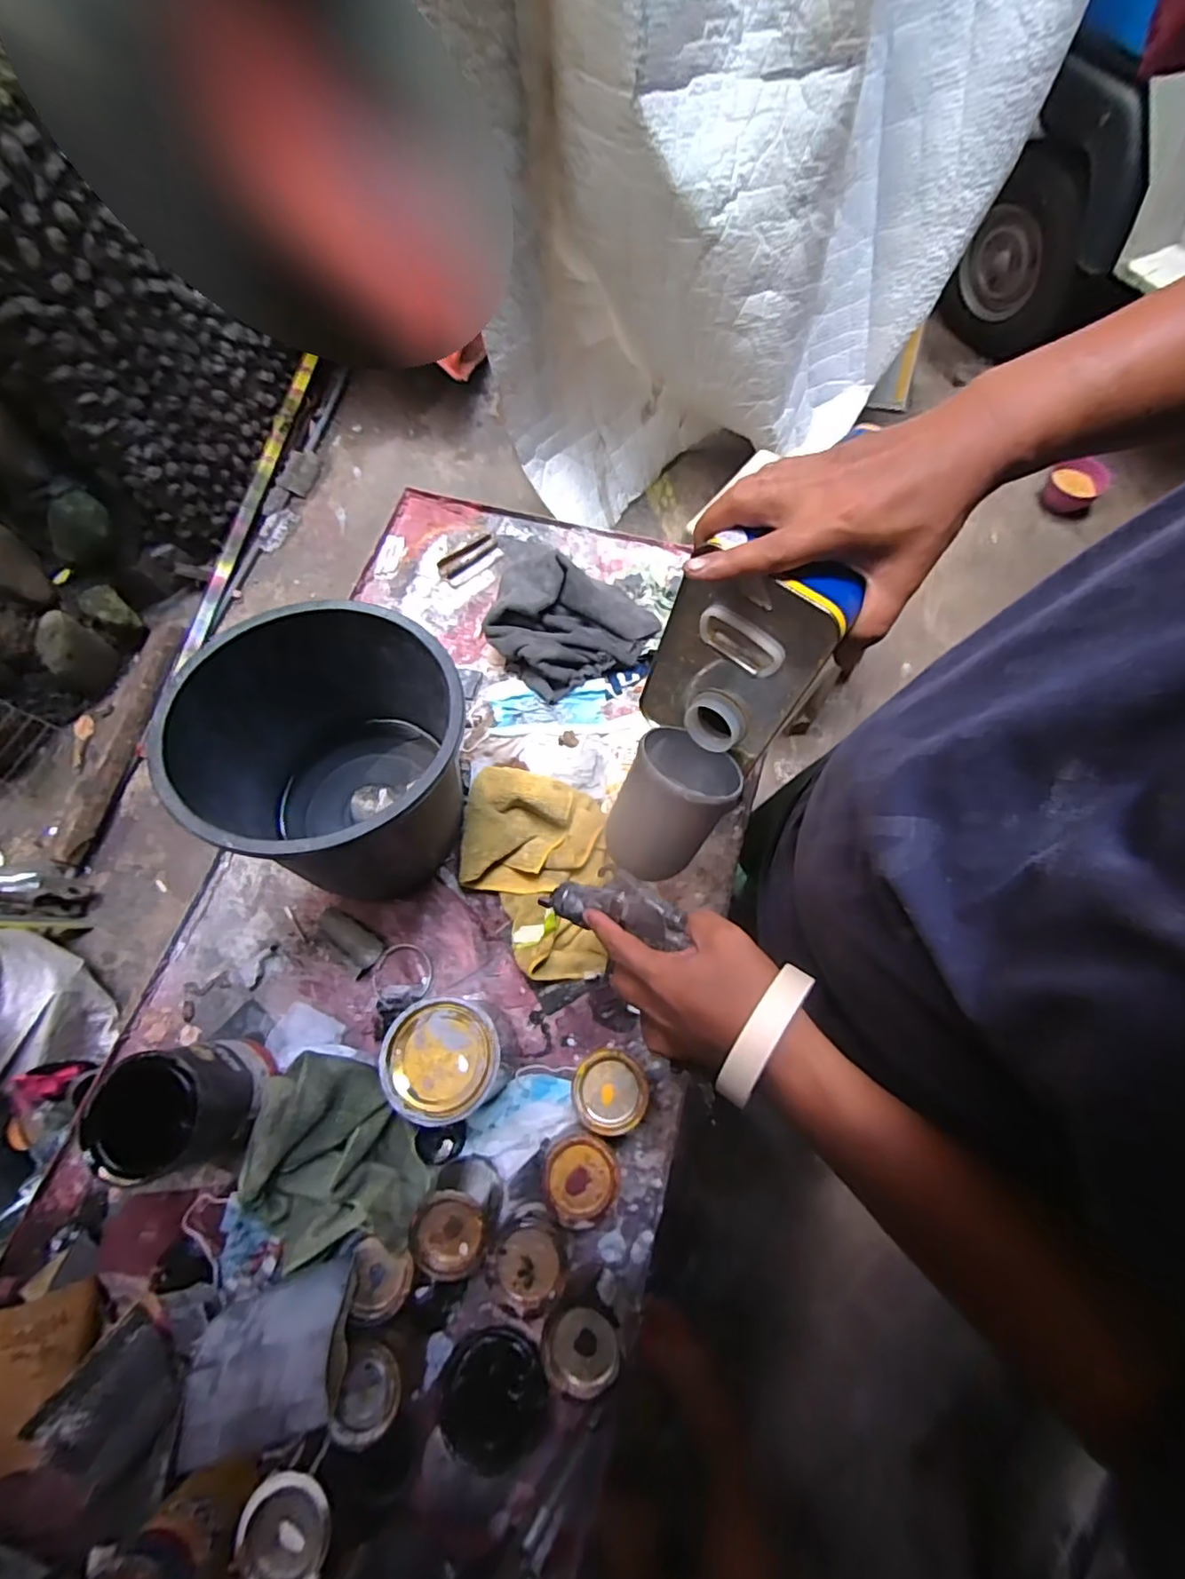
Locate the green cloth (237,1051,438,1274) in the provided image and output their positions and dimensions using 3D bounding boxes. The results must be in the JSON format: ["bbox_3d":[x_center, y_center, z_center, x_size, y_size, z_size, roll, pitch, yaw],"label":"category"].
[{"bbox_3d":[-0.260,0.366,0.584,0.155,0.076,0.189,-36,75,-10],"label":"green cloth"}]

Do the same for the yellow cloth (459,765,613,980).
[{"bbox_3d":[-0.067,0.093,0.684,0.165,0.059,0.230,-2,72,1],"label":"yellow cloth"}]

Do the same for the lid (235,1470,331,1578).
[{"bbox_3d":[-0.243,0.587,0.469,0.068,0.012,0.067,2,68,-6],"label":"lid"}]

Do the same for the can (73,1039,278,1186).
[{"bbox_3d":[-0.381,0.296,0.564,0.099,0.124,0.101,0,72,1],"label":"can"}]

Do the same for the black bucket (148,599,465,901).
[{"bbox_3d":[-0.251,-0.035,0.638,0.251,0.251,0.252,0,72,1],"label":"black bucket"}]

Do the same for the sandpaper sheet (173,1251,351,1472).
[{"bbox_3d":[-0.265,0.463,0.491,0.133,0.024,0.105,-20,32,4],"label":"sandpaper sheet"}]

